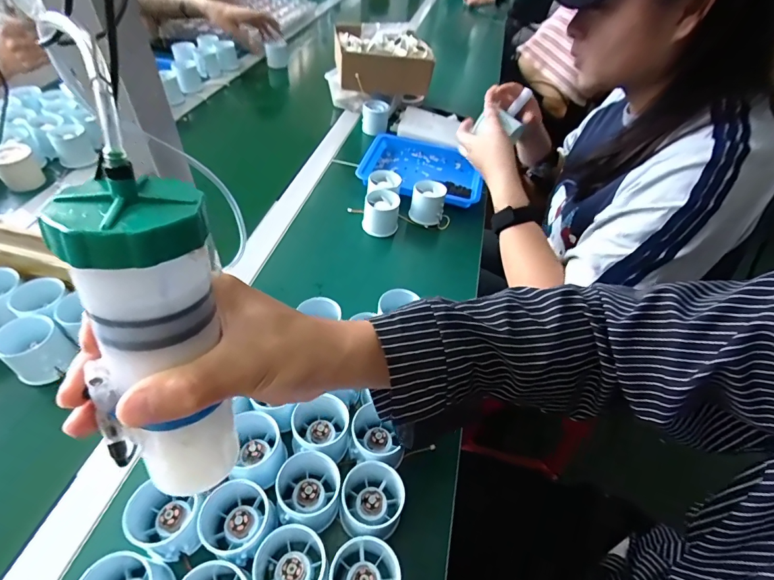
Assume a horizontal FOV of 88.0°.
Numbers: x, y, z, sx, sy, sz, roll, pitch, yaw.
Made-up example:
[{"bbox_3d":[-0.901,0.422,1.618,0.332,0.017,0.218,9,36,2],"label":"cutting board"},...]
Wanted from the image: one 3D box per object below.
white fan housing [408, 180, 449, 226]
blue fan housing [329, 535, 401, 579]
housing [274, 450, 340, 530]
[{"bbox_3d":[0.064,-0.137,0.643,0.053,0.057,0.062,13,48,6],"label":"white fan housing"},{"bbox_3d":[-0.020,0.224,0.312,0.053,0.047,0.058,3,48,-3],"label":"blue fan housing"},{"bbox_3d":[-0.071,0.174,0.352,0.057,0.051,0.050,16,49,9],"label":"housing"}]

